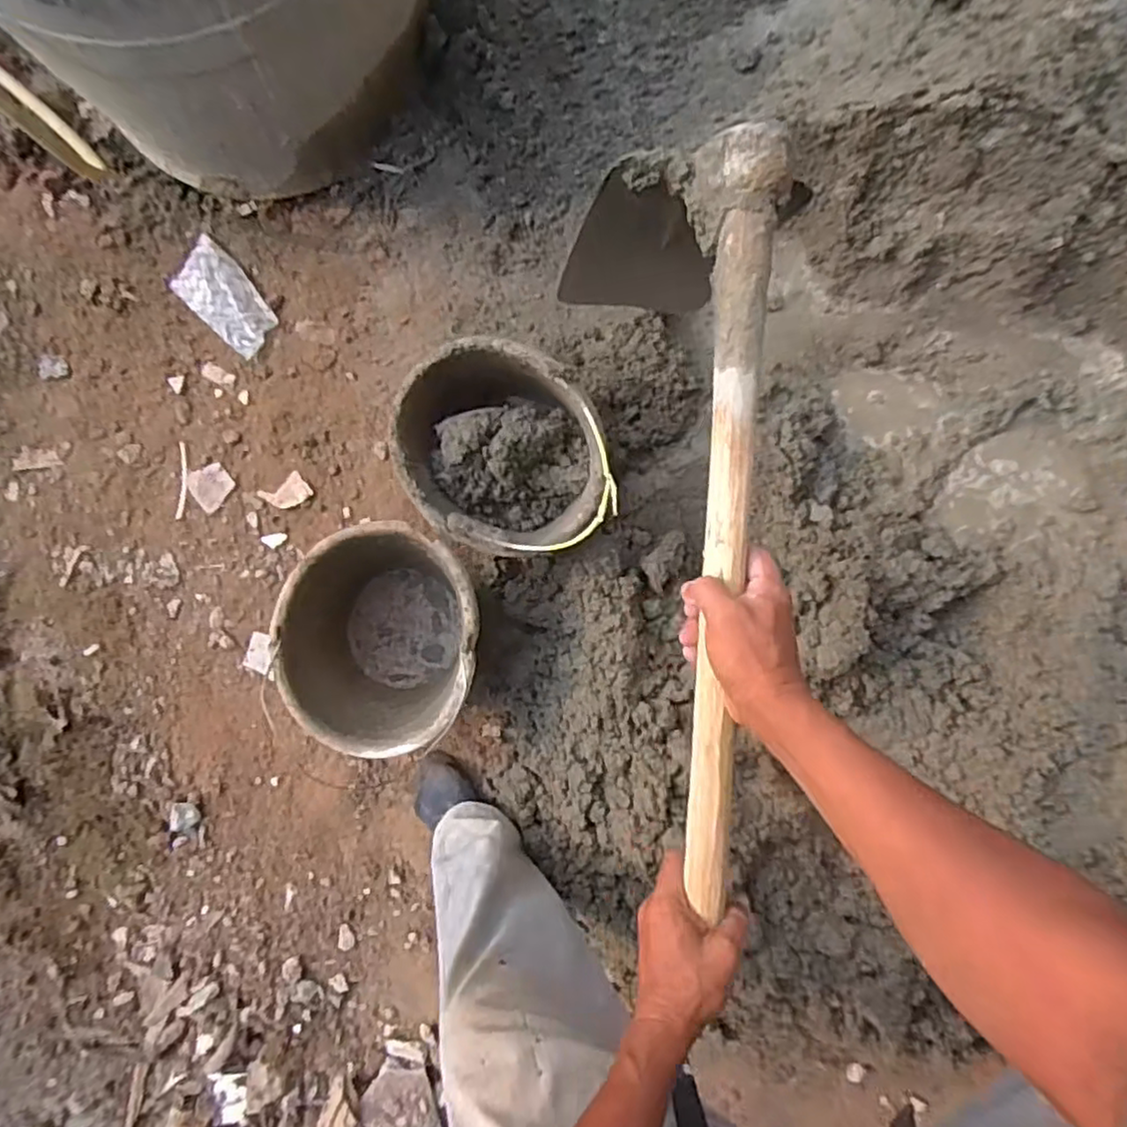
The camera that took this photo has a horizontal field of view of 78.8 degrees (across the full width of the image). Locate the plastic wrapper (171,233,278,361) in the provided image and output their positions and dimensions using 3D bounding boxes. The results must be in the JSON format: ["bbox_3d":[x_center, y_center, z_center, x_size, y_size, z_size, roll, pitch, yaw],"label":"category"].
[{"bbox_3d":[-0.551,-0.432,1.120,0.192,0.005,0.103,44,96,6],"label":"plastic wrapper"}]

